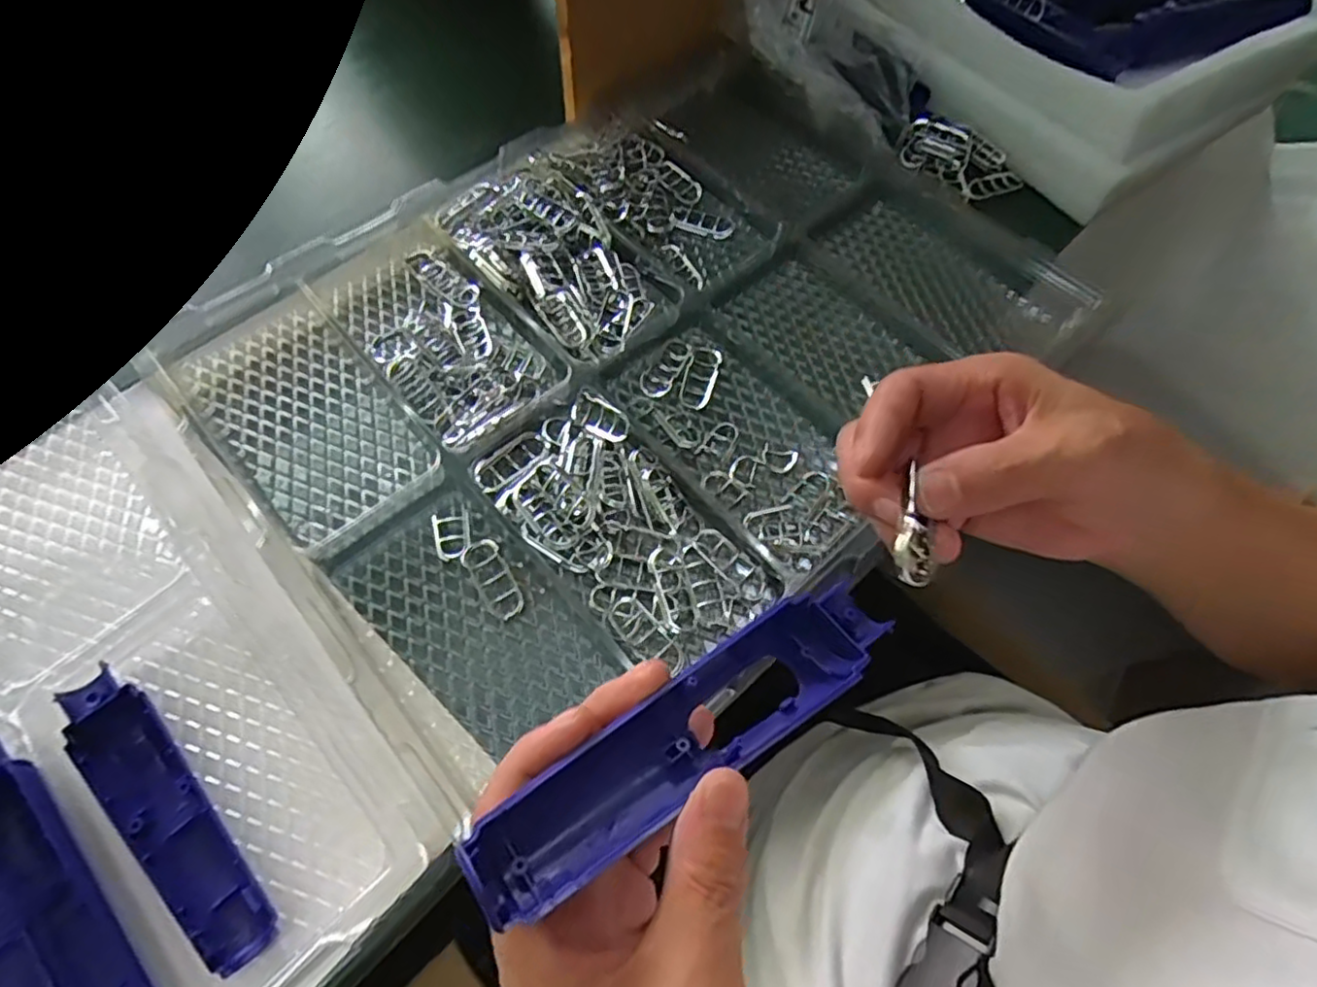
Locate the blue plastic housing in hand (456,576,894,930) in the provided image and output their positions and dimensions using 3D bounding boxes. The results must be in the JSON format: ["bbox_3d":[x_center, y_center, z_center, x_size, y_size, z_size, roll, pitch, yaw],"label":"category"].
[{"bbox_3d":[0.015,0.082,0.231,0.162,0.024,0.040,-27,68,-28],"label":"blue plastic housing in hand"}]

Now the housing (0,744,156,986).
[{"bbox_3d":[-0.282,0.186,0.306,0.169,0.017,0.033,42,69,16],"label":"housing"}]

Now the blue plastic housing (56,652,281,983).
[{"bbox_3d":[-0.247,0.160,0.328,0.038,0.017,0.164,-41,73,-19],"label":"blue plastic housing"}]

